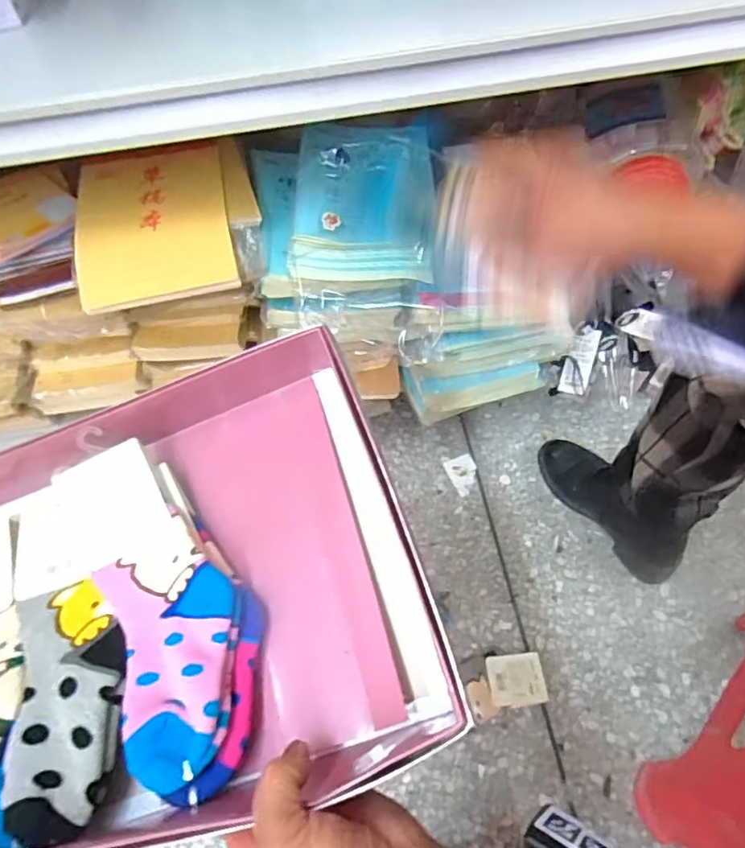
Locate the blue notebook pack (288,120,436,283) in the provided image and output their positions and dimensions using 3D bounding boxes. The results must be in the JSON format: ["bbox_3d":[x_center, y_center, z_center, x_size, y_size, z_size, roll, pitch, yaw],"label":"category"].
[{"bbox_3d":[-0.012,-0.294,0.694,0.169,0.036,0.245,1,72,4],"label":"blue notebook pack"}]

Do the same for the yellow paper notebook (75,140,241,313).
[{"bbox_3d":[-0.267,-0.252,0.672,0.182,0.024,0.236,-12,68,1],"label":"yellow paper notebook"}]

